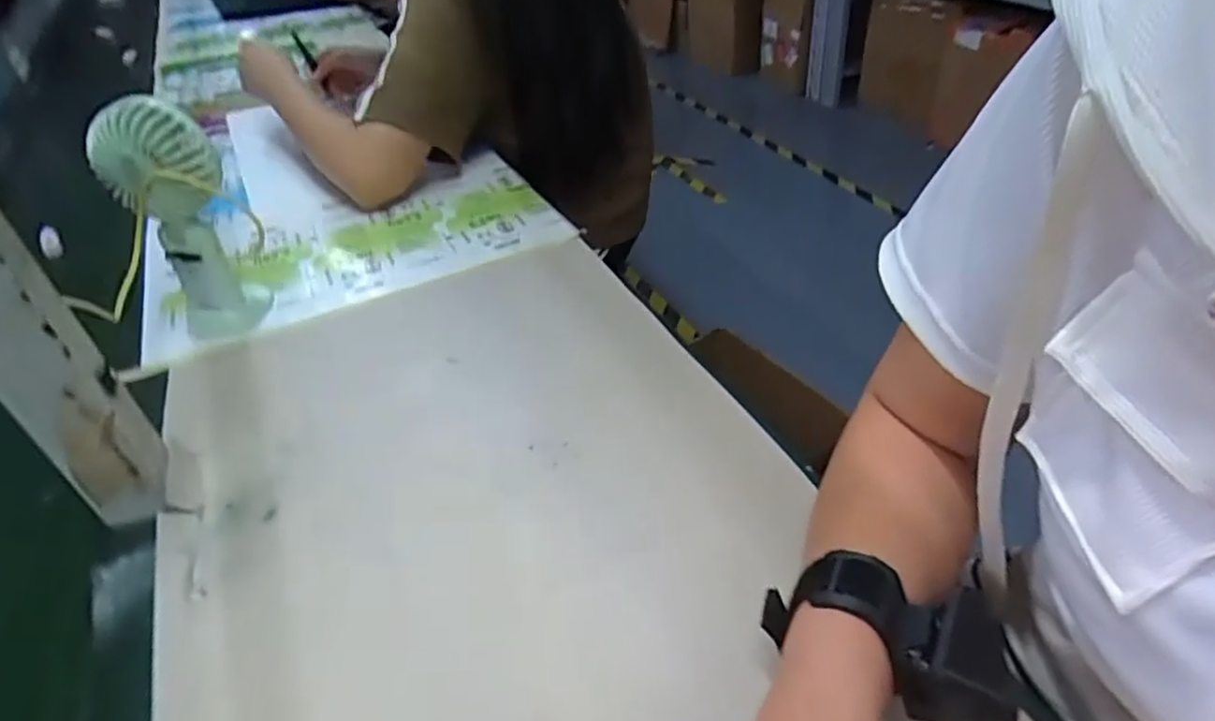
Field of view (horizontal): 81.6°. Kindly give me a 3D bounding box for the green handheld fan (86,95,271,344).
[{"bbox_3d":[-0.324,-0.101,0.557,0.080,0.190,0.075,-27,45,-24],"label":"green handheld fan"}]

